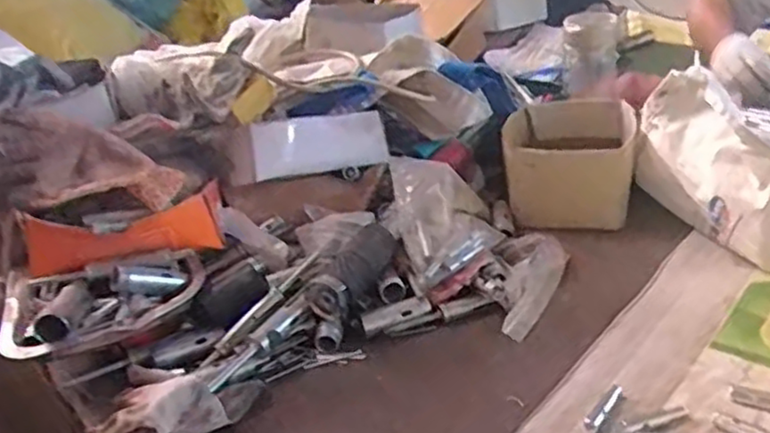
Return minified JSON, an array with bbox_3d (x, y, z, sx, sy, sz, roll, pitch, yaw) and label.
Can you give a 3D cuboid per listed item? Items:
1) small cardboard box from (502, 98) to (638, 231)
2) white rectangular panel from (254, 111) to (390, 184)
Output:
[{"bbox_3d":[0.215,-0.061,0.822,0.144,0.097,0.165,1,27,13],"label":"small cardboard box"},{"bbox_3d":[-0.072,-0.084,0.812,0.170,0.111,0.010,-14,60,-20],"label":"white rectangular panel"}]

